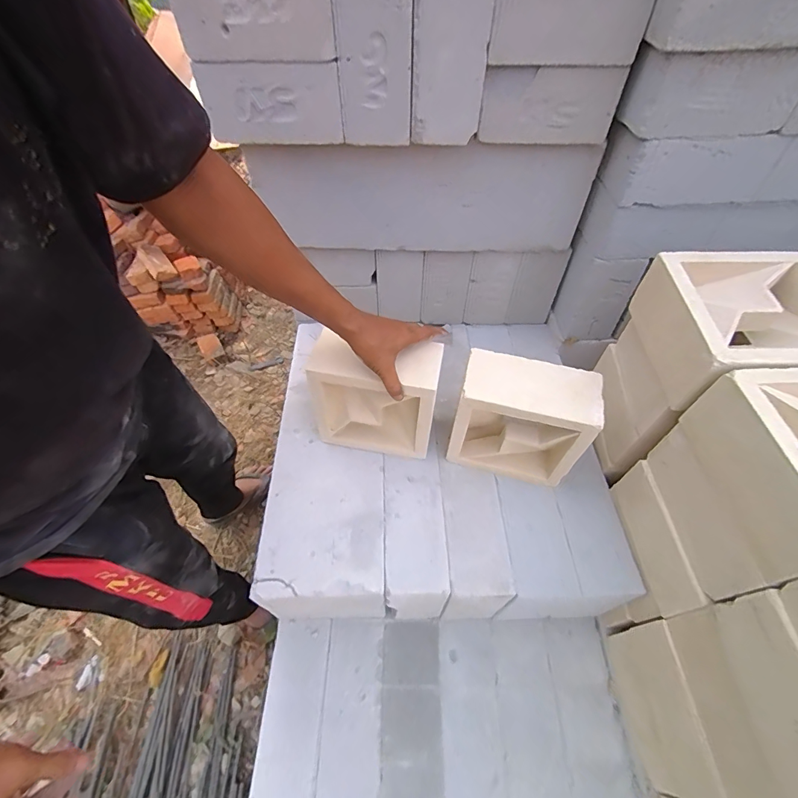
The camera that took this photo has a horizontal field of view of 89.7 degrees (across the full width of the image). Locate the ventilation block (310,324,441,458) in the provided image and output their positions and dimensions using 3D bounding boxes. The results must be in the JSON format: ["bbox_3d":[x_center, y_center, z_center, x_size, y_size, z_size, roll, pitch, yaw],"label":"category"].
[{"bbox_3d":[-0.038,-0.001,0.668,0.191,0.198,0.087,12,49,7],"label":"ventilation block"}]

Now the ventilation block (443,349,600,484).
[{"bbox_3d":[0.191,0.044,0.654,0.196,0.197,0.097,12,54,10],"label":"ventilation block"}]

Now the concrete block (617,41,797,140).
[{"bbox_3d":[0.416,-0.414,0.538,0.205,0.090,0.069,-4,53,-1],"label":"concrete block"}]

